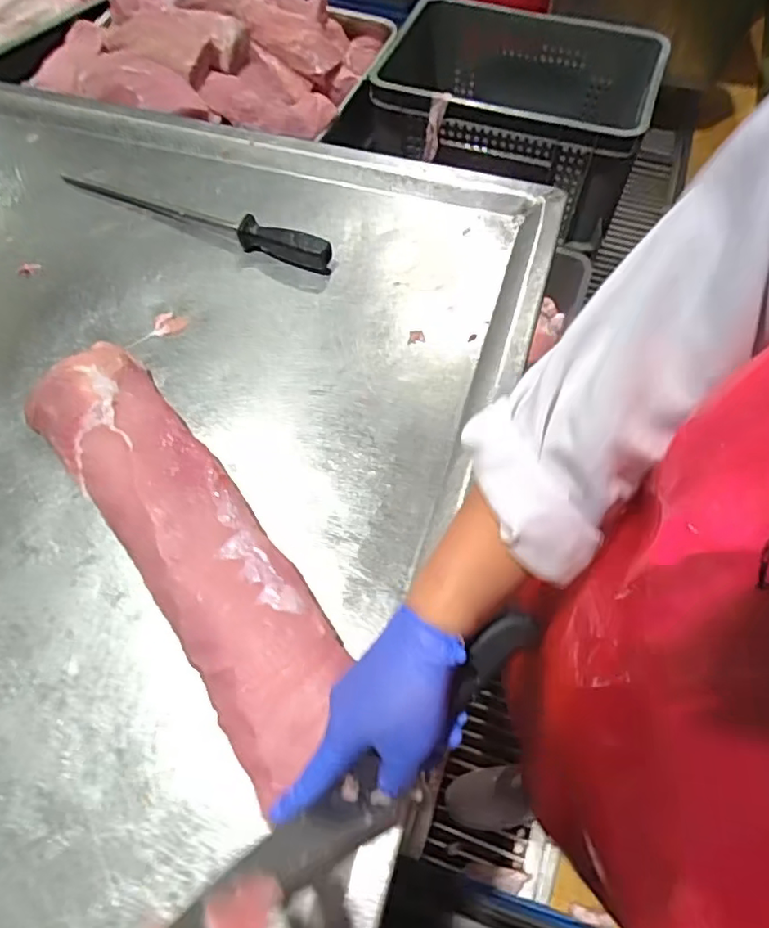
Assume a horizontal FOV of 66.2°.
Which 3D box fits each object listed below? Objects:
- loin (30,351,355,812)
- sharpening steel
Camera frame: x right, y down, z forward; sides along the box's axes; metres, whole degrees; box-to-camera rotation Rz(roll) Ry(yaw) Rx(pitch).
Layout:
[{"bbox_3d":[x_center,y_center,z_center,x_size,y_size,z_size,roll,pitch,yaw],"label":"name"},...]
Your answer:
[{"bbox_3d":[-0.189,0.058,0.554,0.122,0.058,0.466,-35,66,-18],"label":"loin"},{"bbox_3d":[-0.249,-0.326,0.762,0.401,0.037,0.027,23,63,13],"label":"sharpening steel"}]

